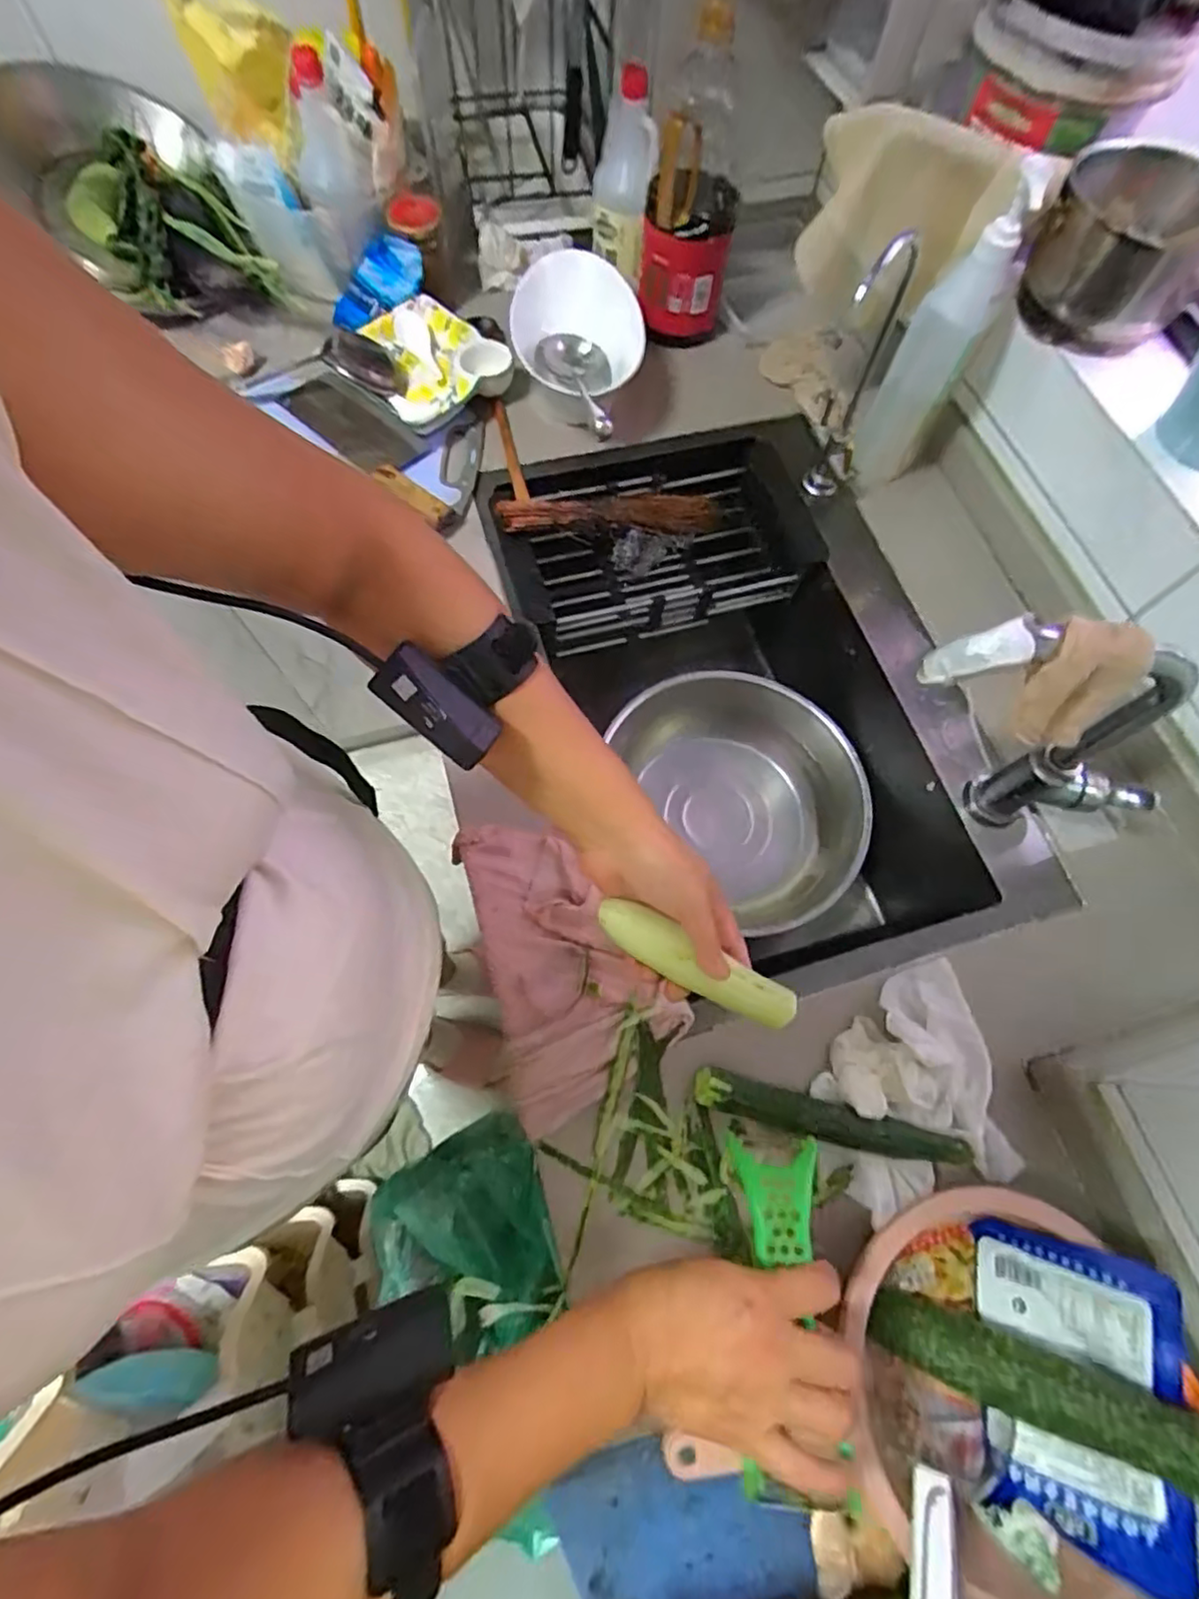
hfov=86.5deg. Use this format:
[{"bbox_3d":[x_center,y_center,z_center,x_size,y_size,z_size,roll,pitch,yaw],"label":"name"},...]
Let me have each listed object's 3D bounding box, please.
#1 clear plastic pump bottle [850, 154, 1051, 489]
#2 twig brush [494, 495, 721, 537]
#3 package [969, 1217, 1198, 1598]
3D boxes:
[{"bbox_3d":[0.358,-0.477,0.680,0.070,0.299,0.105,28,70,8],"label":"clear plastic pump bottle"},{"bbox_3d":[0.020,-0.346,0.776,0.299,0.027,0.049,-13,69,-26],"label":"twig brush"},{"bbox_3d":[0.305,0.378,0.409,0.108,0.027,0.163,-3,65,38],"label":"package"}]

